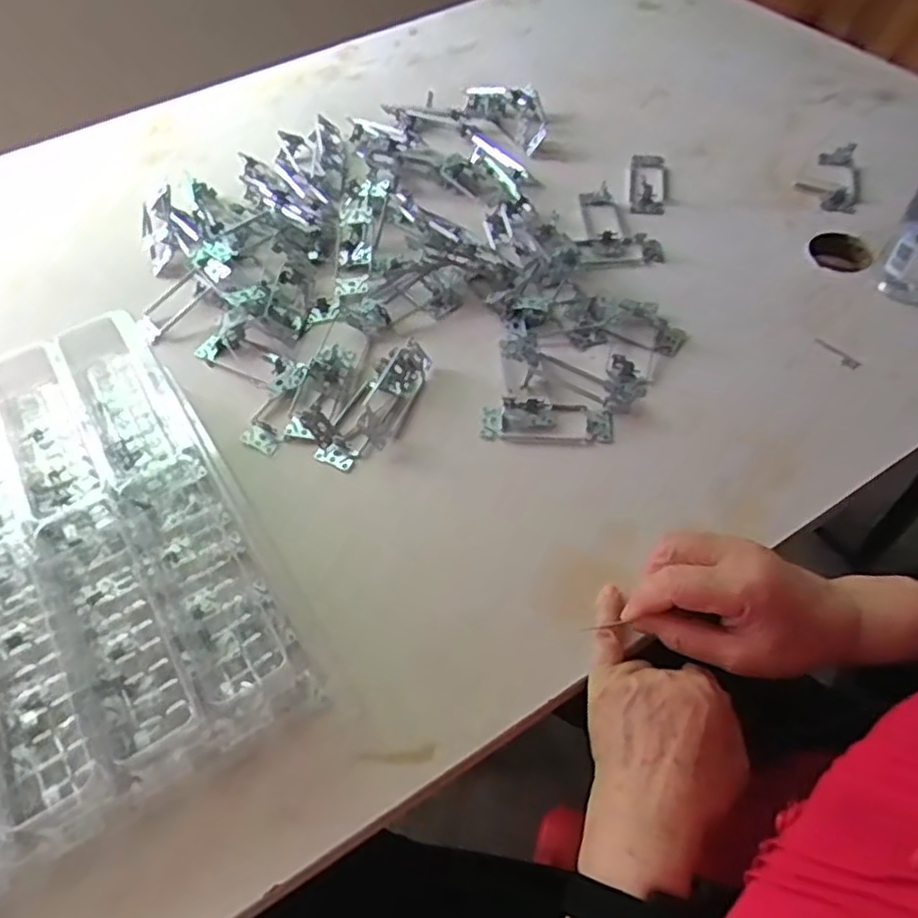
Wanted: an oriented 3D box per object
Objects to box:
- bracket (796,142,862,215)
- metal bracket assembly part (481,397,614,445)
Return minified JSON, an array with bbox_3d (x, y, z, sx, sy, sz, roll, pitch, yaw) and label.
[{"bbox_3d":[0.399,-0.295,0.745,0.061,0.028,0.092,31,61,20],"label":"bracket"},{"bbox_3d":[0.073,-0.032,0.580,0.105,0.019,0.043,7,55,8],"label":"metal bracket assembly part"}]

